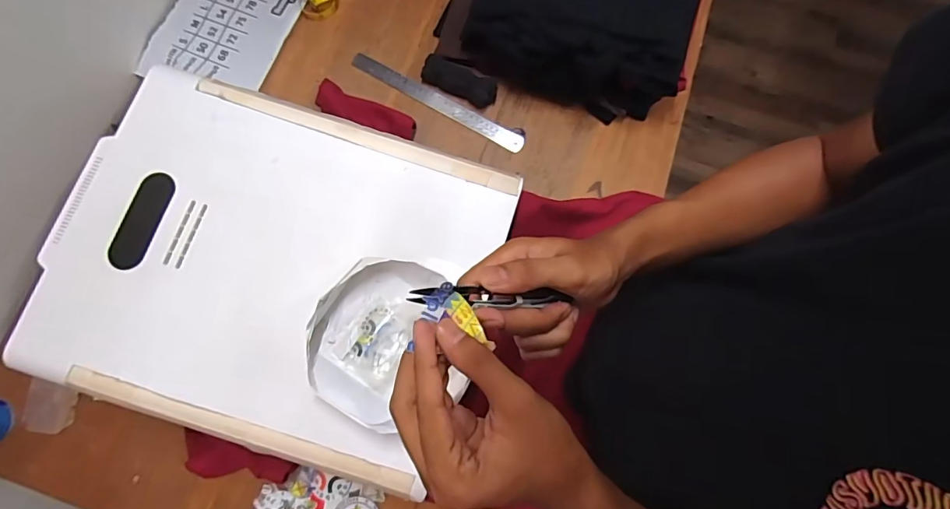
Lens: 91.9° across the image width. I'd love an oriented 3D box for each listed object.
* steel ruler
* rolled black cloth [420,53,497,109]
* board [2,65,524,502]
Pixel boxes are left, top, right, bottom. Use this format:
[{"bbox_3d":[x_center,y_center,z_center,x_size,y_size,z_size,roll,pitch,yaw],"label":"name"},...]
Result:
[{"bbox_3d":[-0.064,-0.258,0.777,0.322,0.007,0.033,28,86,5],"label":"steel ruler"},{"bbox_3d":[-0.025,-0.294,0.772,0.128,0.023,0.053,25,78,4],"label":"rolled black cloth"},{"bbox_3d":[-0.243,0.010,0.547,0.494,0.022,0.392,18,78,2],"label":"board"}]

